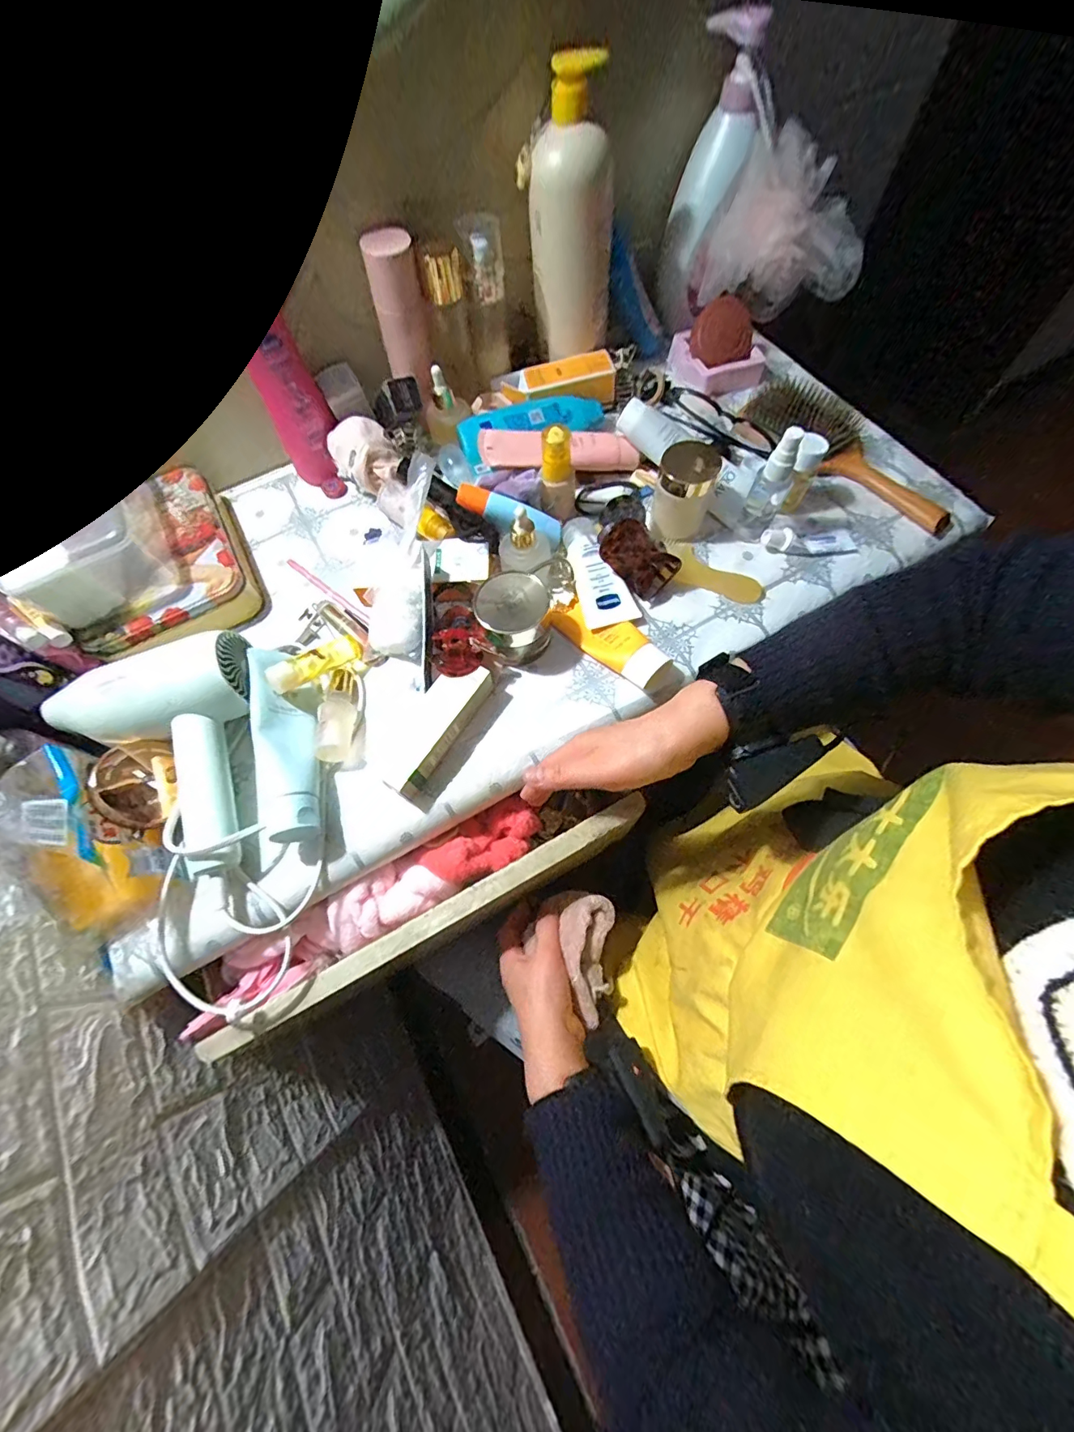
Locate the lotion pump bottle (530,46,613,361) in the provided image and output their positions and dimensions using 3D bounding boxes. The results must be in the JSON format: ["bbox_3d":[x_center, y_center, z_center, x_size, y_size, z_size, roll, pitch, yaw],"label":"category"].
[{"bbox_3d":[0.034,-0.480,0.490,0.068,0.199,0.060,38,74,17],"label":"lotion pump bottle"}]

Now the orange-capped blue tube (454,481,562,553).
[{"bbox_3d":[-0.027,-0.197,0.476,0.107,0.021,0.028,19,68,-8],"label":"orange-capped blue tube"}]

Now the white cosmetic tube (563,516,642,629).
[{"bbox_3d":[0.058,-0.141,0.471,0.049,0.031,0.115,-15,67,-3],"label":"white cosmetic tube"}]

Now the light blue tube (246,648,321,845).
[{"bbox_3d":[-0.210,0.020,0.413,0.040,0.050,0.174,-16,67,-4],"label":"light blue tube"}]

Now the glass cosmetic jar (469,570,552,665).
[{"bbox_3d":[-0.021,-0.088,0.442,0.061,0.052,0.067,-1,67,3],"label":"glass cosmetic jar"}]

